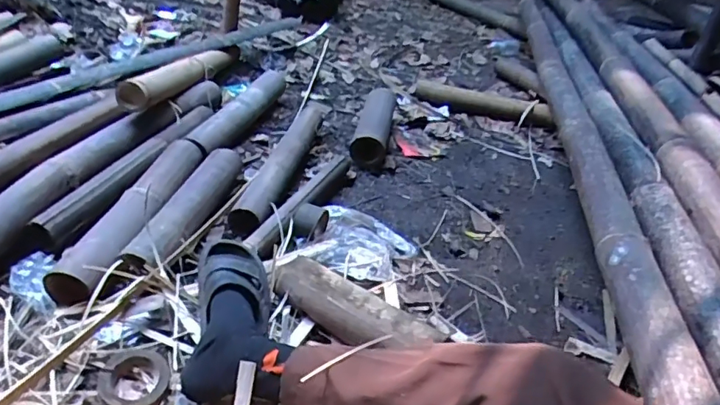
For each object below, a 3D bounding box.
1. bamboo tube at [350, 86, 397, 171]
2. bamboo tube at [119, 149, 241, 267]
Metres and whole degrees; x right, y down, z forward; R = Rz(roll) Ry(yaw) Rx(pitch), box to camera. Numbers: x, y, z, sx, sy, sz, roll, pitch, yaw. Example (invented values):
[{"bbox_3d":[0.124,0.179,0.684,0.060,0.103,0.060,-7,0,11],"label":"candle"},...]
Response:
[{"bbox_3d":[0.042,-0.217,1.463,0.084,0.086,0.410,8,33,4],"label":"bamboo tube"},{"bbox_3d":[-0.313,0.001,1.024,0.076,0.067,0.432,8,33,4],"label":"bamboo tube"}]

